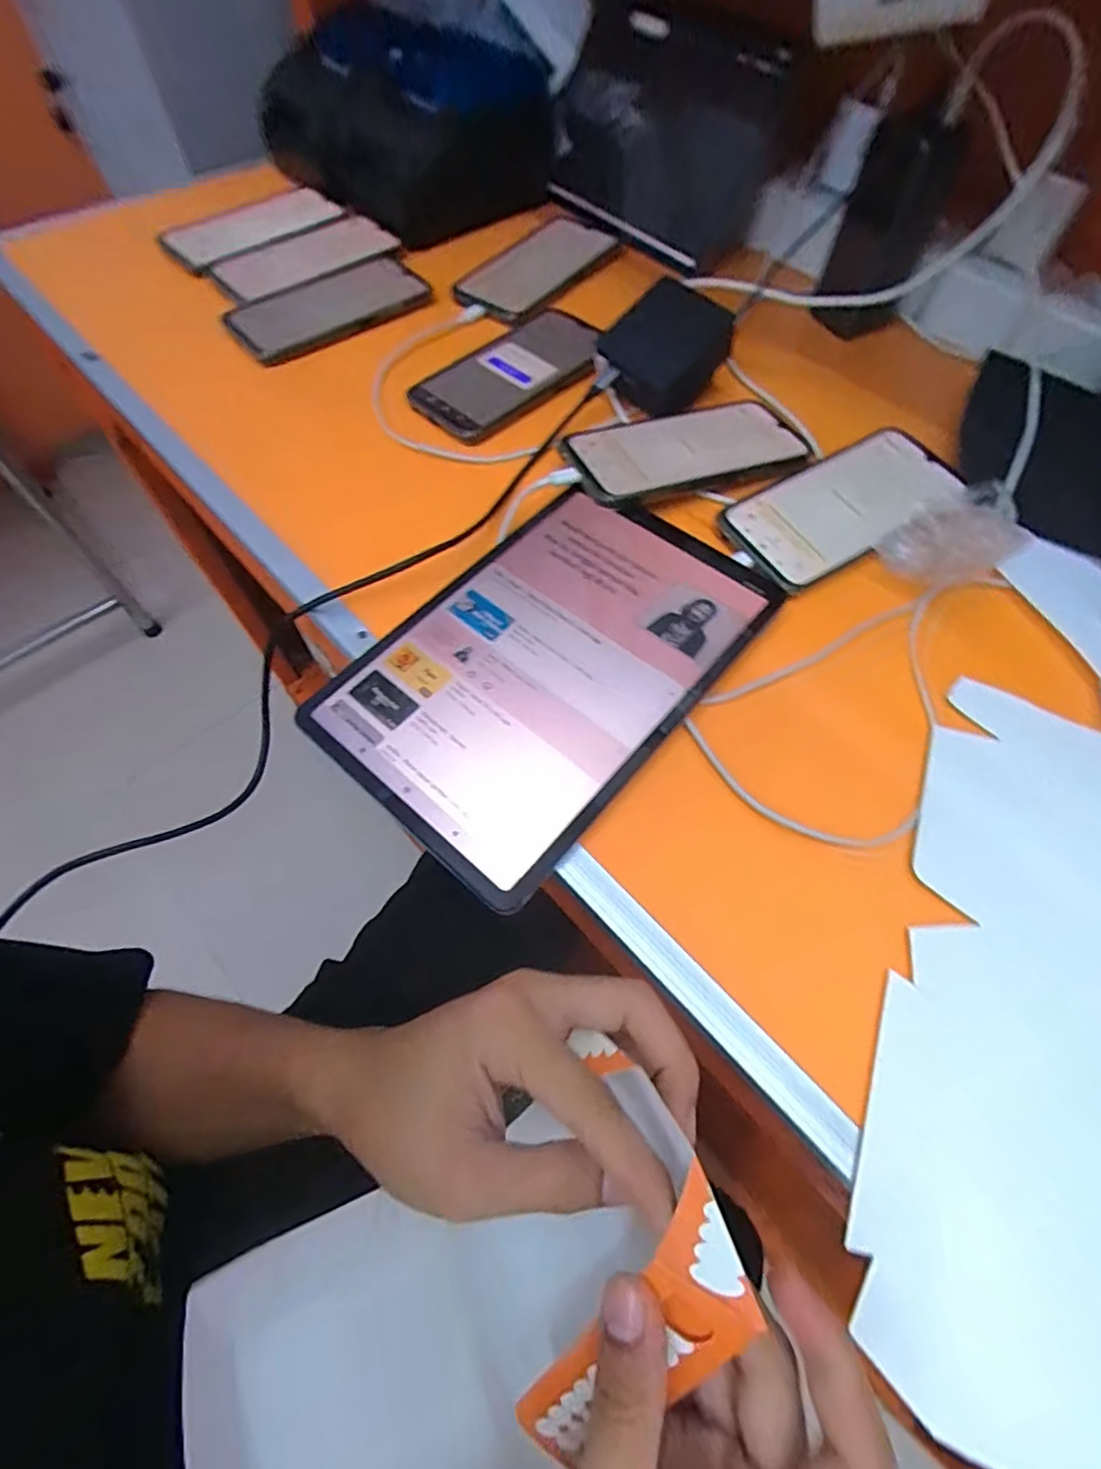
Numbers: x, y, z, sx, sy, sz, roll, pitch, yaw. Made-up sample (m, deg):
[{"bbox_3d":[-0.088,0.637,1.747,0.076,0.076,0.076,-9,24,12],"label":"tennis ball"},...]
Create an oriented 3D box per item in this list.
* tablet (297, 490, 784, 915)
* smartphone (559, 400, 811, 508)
[{"bbox_3d":[0.000,-0.047,0.341,0.163,0.006,0.247,39,69,15],"label":"tablet"},{"bbox_3d":[0.096,-0.204,0.419,0.166,0.009,0.084,-16,66,-10],"label":"smartphone"}]

